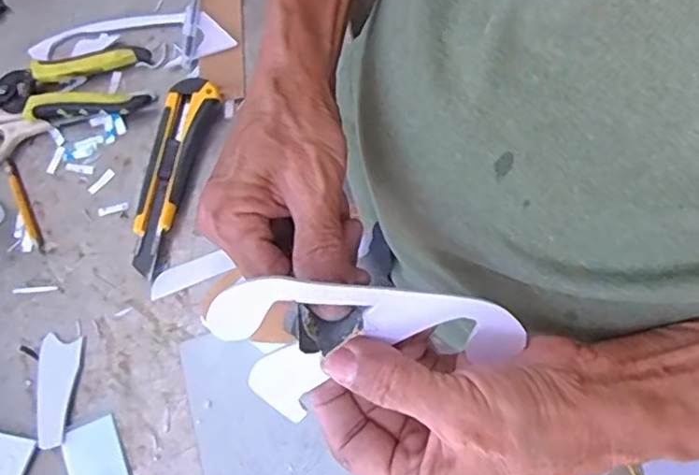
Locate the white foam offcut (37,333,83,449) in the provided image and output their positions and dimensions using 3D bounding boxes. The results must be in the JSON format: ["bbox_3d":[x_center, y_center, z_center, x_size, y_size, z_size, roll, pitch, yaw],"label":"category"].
[{"bbox_3d":[-0.218,0.113,0.474,0.030,0.006,0.079,0,72,3],"label":"white foam offcut"}]

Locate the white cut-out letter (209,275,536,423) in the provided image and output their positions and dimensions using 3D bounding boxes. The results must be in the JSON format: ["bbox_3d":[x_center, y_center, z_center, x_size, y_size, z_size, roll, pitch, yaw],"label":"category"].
[{"bbox_3d":[0.007,0.036,0.275,0.122,0.006,0.067,-19,111,1],"label":"white cut-out letter"}]

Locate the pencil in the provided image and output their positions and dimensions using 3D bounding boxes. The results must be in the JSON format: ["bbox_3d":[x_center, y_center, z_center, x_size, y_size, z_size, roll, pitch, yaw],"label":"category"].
[{"bbox_3d":[-0.267,-0.029,0.521,0.010,0.008,0.093,-29,74,-7],"label":"pencil"}]

